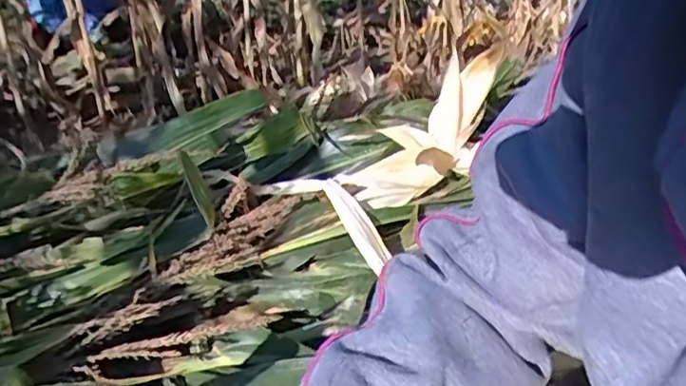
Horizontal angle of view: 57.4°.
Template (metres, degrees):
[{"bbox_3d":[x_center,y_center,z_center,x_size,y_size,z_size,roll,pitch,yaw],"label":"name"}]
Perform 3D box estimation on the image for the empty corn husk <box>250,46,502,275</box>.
[{"bbox_3d":[0.101,-0.070,1.092,0.401,0.146,0.205,-44,35,-8],"label":"empty corn husk"}]

